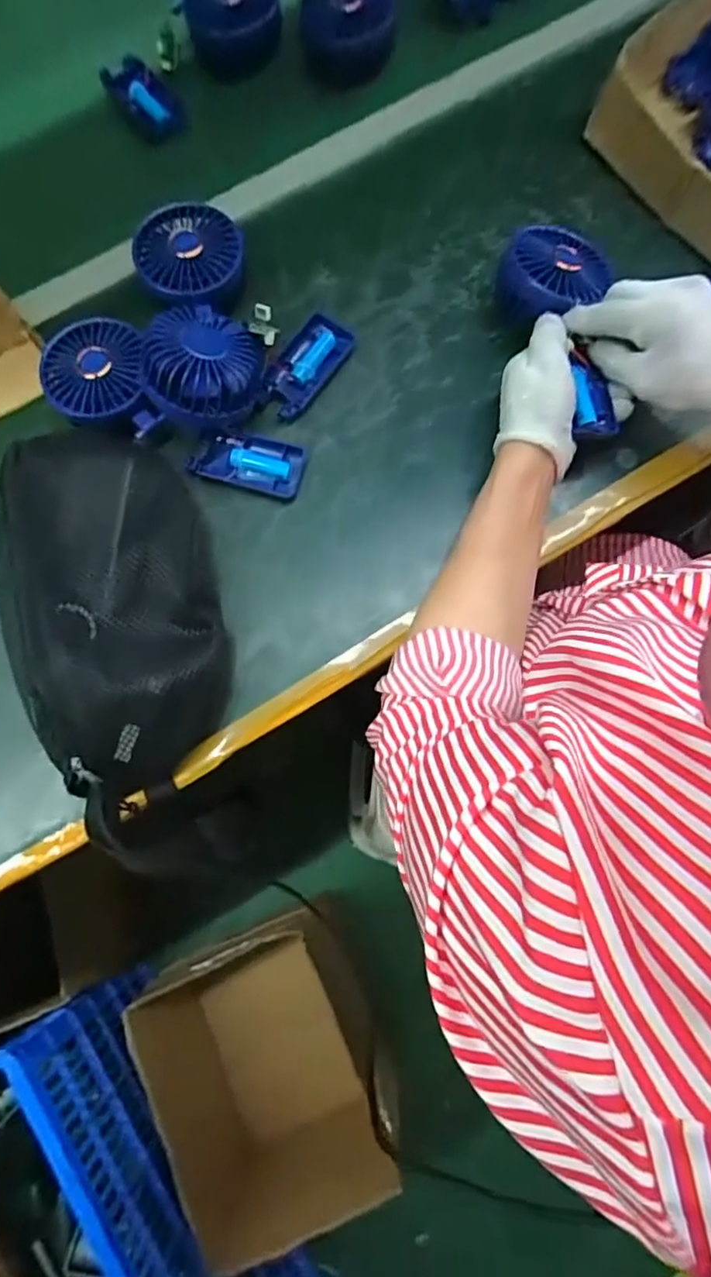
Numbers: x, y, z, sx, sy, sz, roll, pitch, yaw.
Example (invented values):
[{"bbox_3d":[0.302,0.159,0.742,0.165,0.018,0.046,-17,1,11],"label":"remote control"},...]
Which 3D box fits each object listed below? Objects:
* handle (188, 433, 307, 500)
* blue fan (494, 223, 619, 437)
[{"bbox_3d":[-0.087,-0.147,0.486,0.089,0.013,0.048,15,80,3],"label":"handle"},{"bbox_3d":[0.173,-0.246,0.472,0.086,0.036,0.185,-11,77,-2],"label":"blue fan"}]

